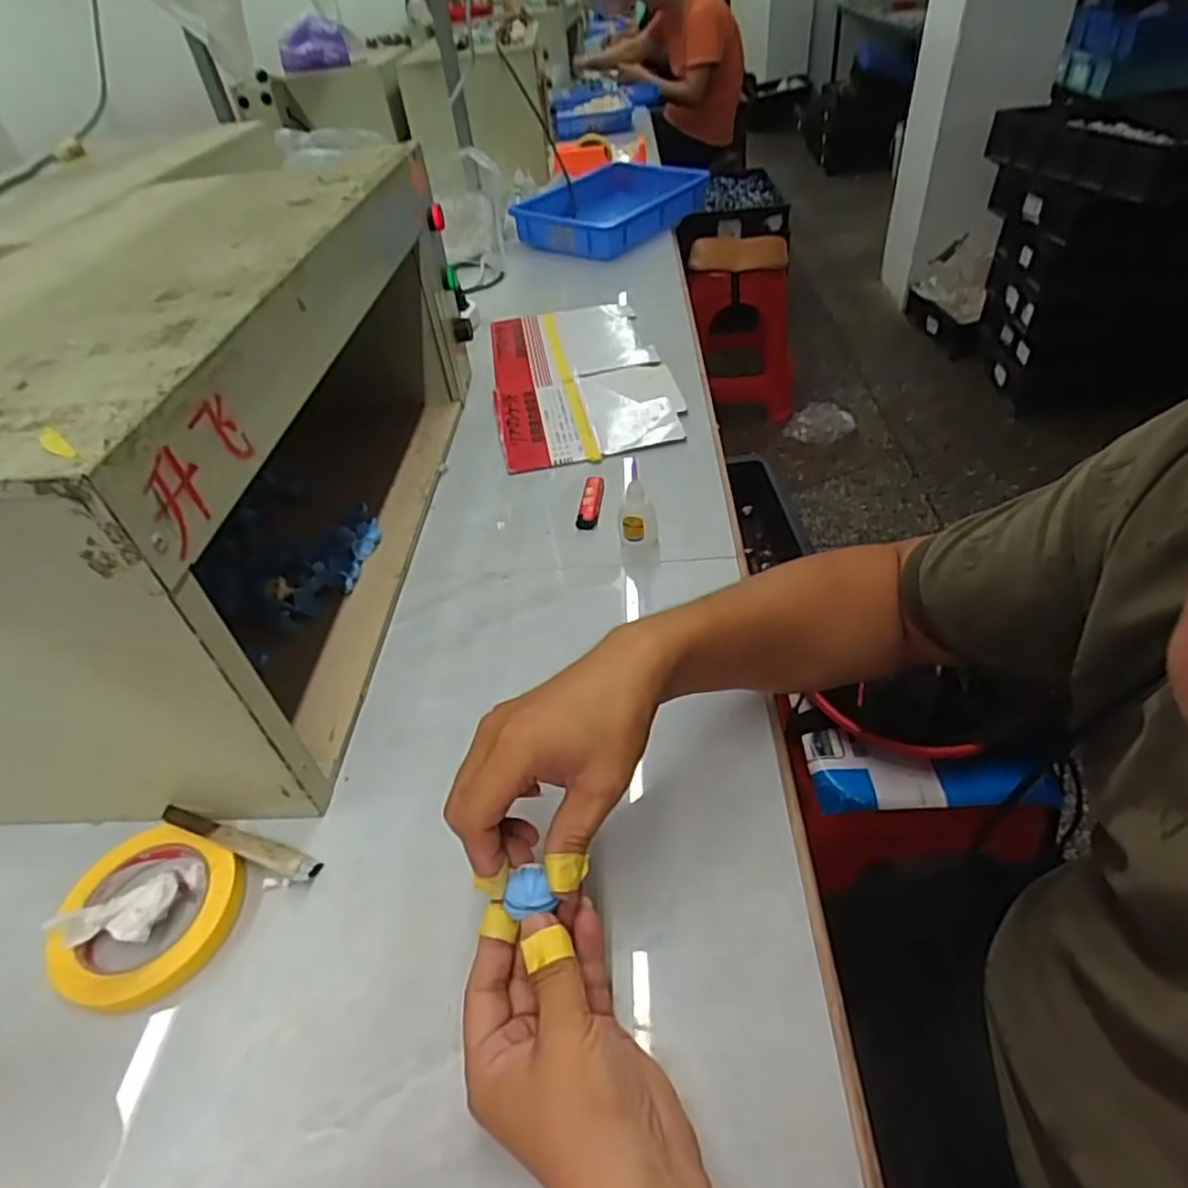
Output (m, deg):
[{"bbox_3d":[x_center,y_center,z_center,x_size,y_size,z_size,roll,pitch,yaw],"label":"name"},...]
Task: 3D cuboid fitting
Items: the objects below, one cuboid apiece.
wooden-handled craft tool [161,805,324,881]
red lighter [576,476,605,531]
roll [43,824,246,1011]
[{"bbox_3d":[-0.234,0.164,0.457,0.115,0.018,0.018,13,46,18],"label":"wooden-handled craft tool"},{"bbox_3d":[-0.002,-0.096,0.708,0.022,0.011,0.075,4,44,9],"label":"red lighter"},{"bbox_3d":[-0.280,0.200,0.430,0.107,0.019,0.102,-3,43,2],"label":"roll"}]

